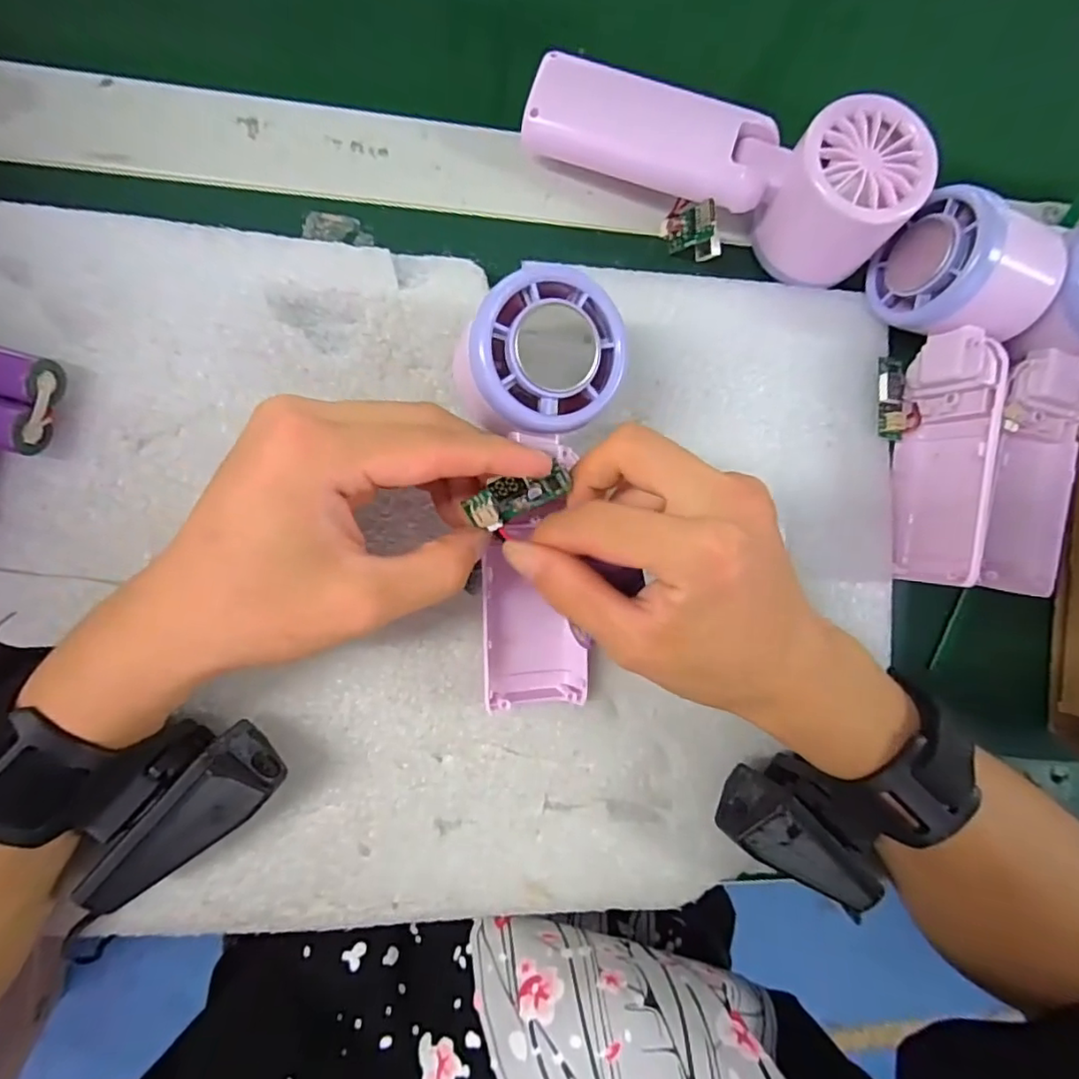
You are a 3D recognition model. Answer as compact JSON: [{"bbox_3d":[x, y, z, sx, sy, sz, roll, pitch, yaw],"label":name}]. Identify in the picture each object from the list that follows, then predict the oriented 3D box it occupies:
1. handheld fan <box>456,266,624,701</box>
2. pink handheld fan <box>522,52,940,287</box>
[{"bbox_3d":[-0.002,-0.011,0.227,0.055,0.031,0.169,1,108,-7],"label":"handheld fan"},{"bbox_3d":[0.078,-0.166,0.251,0.166,0.048,0.056,22,85,-6],"label":"pink handheld fan"}]

